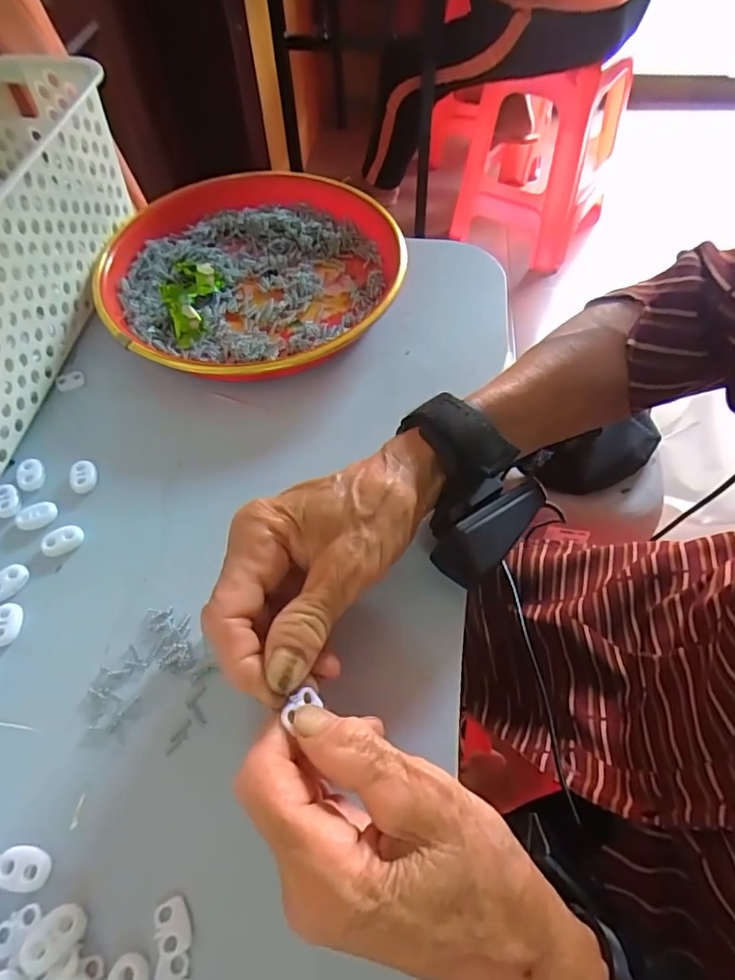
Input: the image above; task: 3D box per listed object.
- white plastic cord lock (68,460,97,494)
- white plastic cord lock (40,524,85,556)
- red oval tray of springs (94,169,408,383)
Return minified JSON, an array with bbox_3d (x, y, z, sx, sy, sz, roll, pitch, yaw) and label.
[{"bbox_3d":[-0.171,-0.009,0.322,0.015,0.005,0.021,-23,58,-14],"label":"white plastic cord lock"},{"bbox_3d":[-0.170,0.028,0.300,0.022,0.004,0.016,-32,60,-19],"label":"white plastic cord lock"},{"bbox_3d":[-0.080,-0.159,0.393,0.216,0.035,0.208,-30,60,-18],"label":"red oval tray of springs"}]

